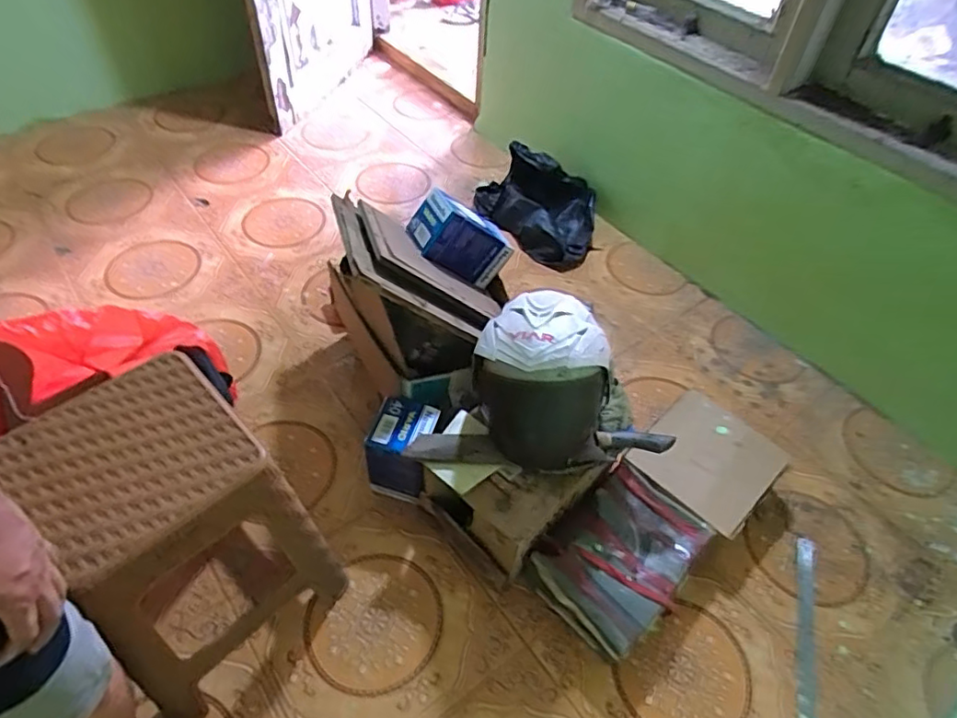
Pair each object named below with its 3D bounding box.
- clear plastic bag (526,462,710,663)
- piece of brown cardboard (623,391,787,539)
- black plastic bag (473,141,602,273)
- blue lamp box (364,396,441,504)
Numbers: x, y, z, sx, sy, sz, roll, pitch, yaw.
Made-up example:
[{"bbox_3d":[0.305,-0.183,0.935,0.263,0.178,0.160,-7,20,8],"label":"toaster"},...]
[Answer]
[{"bbox_3d":[0.271,0.382,1.155,0.303,0.138,0.236,-34,59,-28],"label":"clear plastic bag"},{"bbox_3d":[0.481,0.203,1.250,0.253,0.042,0.250,-35,60,-29],"label":"piece of brown cardboard"},{"bbox_3d":[0.194,-0.482,1.861,0.418,0.180,0.271,38,57,25],"label":"black plastic bag"},{"bbox_3d":[-0.150,0.194,1.239,0.138,0.202,0.128,23,52,15],"label":"blue lamp box"}]

